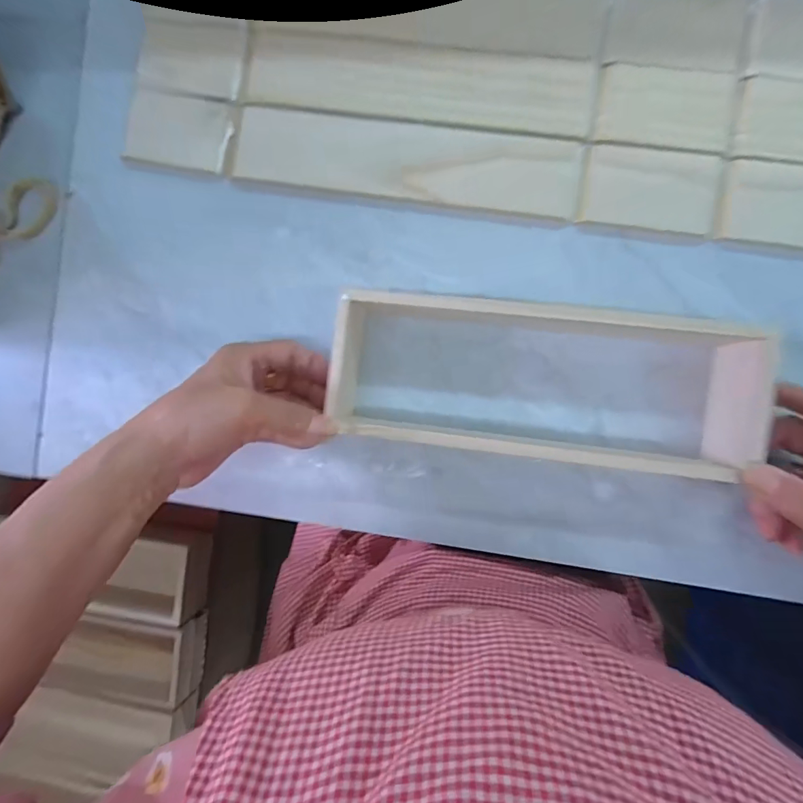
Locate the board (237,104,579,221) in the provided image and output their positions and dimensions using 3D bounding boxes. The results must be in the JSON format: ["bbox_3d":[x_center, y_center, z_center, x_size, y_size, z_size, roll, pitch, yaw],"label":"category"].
[{"bbox_3d":[0.001,-0.189,0.364,0.270,0.011,0.059,10,93,6],"label":"board"}]

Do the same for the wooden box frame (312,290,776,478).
[{"bbox_3d":[0.095,-0.015,0.320,0.285,0.057,0.101,6,93,3],"label":"wooden box frame"}]

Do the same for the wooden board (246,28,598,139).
[{"bbox_3d":[0.011,-0.248,0.354,0.265,0.008,0.056,10,93,6],"label":"wooden board"}]

